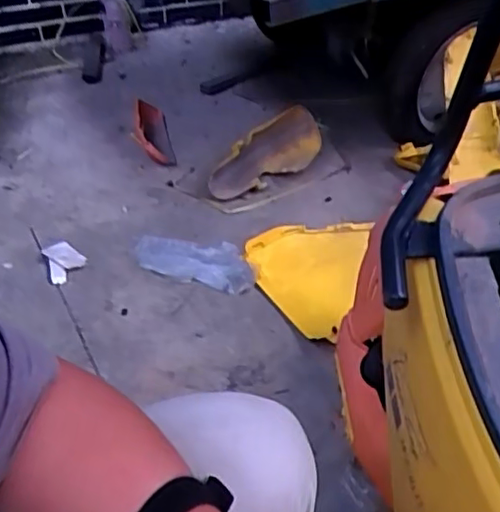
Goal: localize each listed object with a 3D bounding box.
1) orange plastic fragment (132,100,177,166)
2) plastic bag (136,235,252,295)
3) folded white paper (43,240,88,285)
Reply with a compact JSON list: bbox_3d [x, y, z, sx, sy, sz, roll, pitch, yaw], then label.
[{"bbox_3d":[-0.285,-0.359,1.763,0.096,0.072,0.277,-12,48,-12],"label":"orange plastic fragment"},{"bbox_3d":[-0.123,0.009,1.362,0.281,0.029,0.126,10,40,13],"label":"plastic bag"},{"bbox_3d":[-0.404,0.011,1.348,0.079,0.019,0.128,-17,42,-19],"label":"folded white paper"}]

